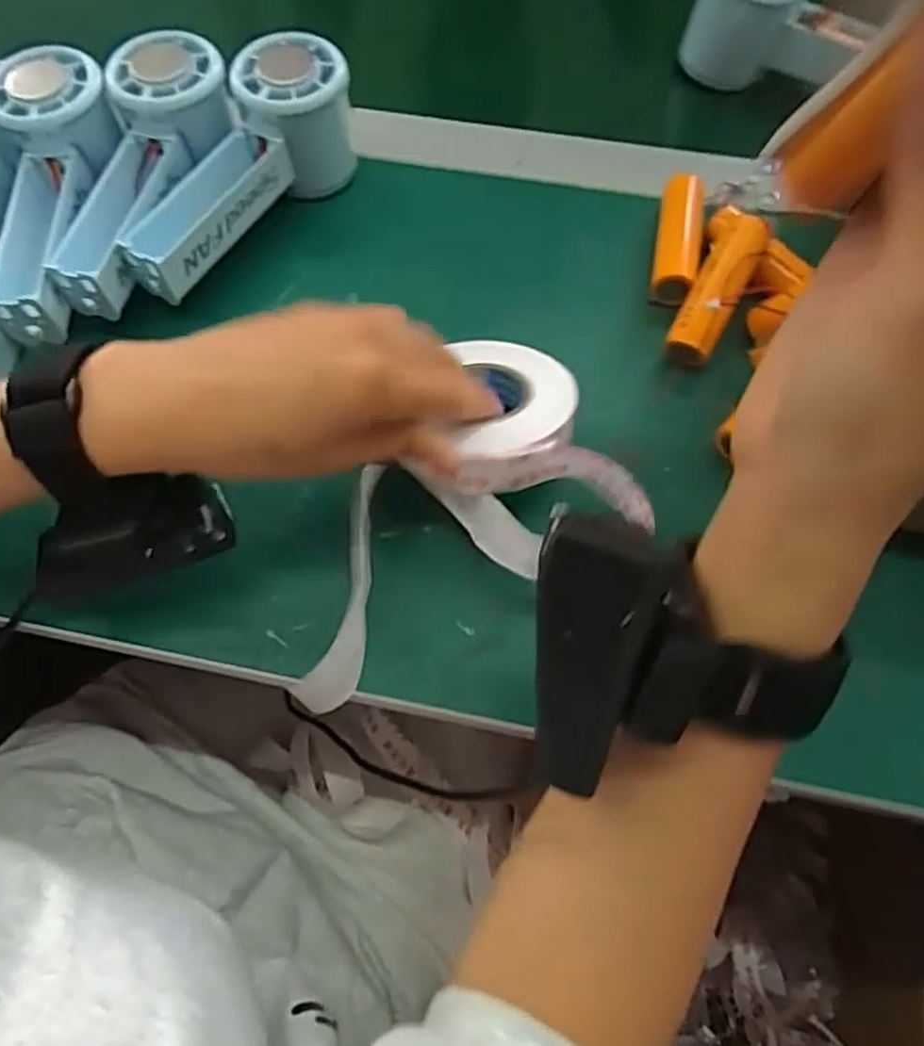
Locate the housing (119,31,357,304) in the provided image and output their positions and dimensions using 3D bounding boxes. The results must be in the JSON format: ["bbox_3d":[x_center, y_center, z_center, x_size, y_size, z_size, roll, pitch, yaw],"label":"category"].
[{"bbox_3d":[-0.114,-0.181,0.367,0.047,0.058,0.143,34,71,14],"label":"housing"}]

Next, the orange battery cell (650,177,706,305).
[{"bbox_3d":[0.114,-0.148,0.372,0.023,0.023,0.080,11,67,6],"label":"orange battery cell"}]

